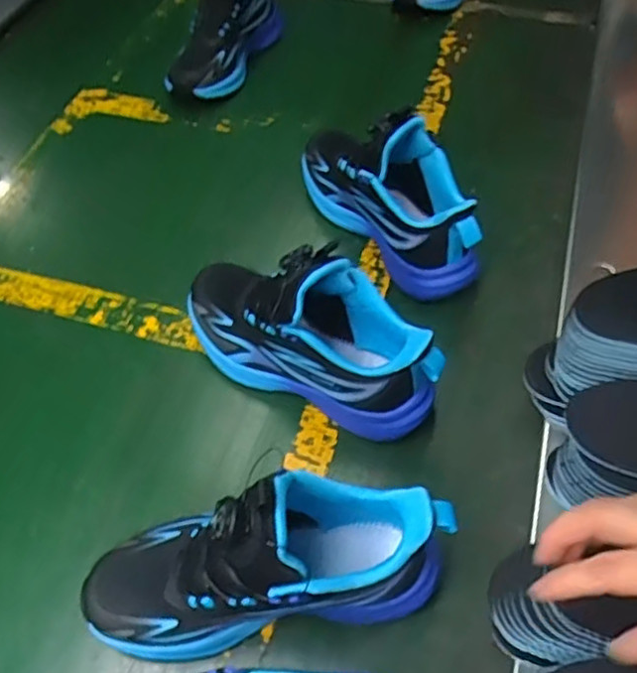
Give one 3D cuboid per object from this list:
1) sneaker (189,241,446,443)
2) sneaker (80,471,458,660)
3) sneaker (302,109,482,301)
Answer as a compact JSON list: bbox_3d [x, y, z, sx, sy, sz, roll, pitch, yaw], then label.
[{"bbox_3d":[-0.015,-0.009,0.526,0.230,0.138,0.080,25,59,21],"label":"sneaker"},{"bbox_3d":[-0.036,0.139,0.414,0.234,0.140,0.080,-10,53,-3],"label":"sneaker"},{"bbox_3d":[0.060,-0.143,0.616,0.097,0.140,0.228,-18,54,-9],"label":"sneaker"}]

